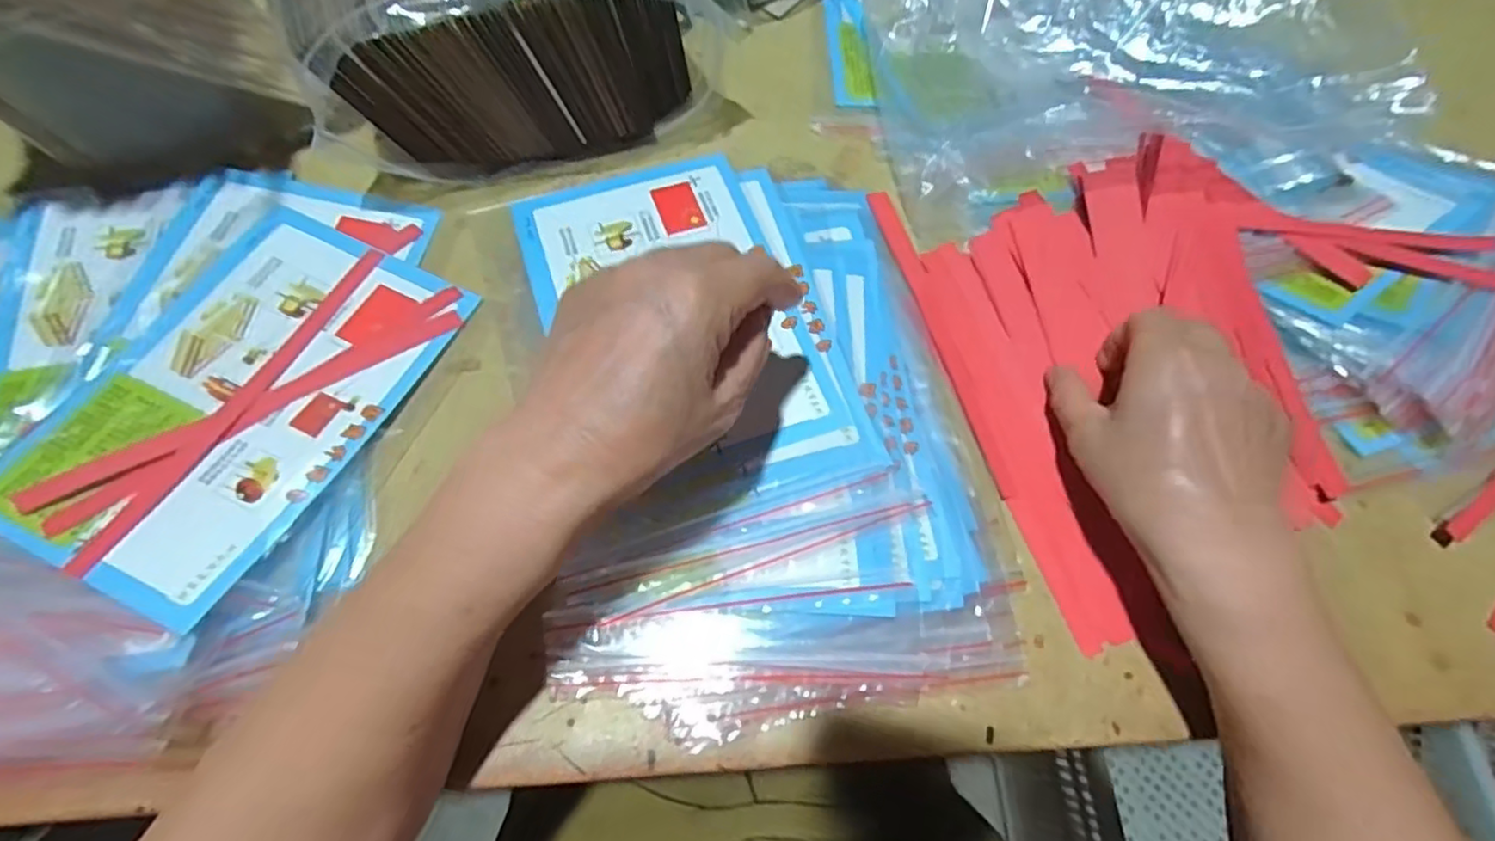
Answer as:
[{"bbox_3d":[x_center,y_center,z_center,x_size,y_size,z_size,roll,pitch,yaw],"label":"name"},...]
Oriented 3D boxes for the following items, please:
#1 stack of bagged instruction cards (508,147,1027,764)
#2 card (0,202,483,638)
[{"bbox_3d":[0.001,-0.014,0.368,0.226,0.016,0.326,-9,65,-7],"label":"stack of bagged instruction cards"},{"bbox_3d":[-0.268,-0.018,0.350,0.141,0.009,0.213,24,66,9],"label":"card"}]

